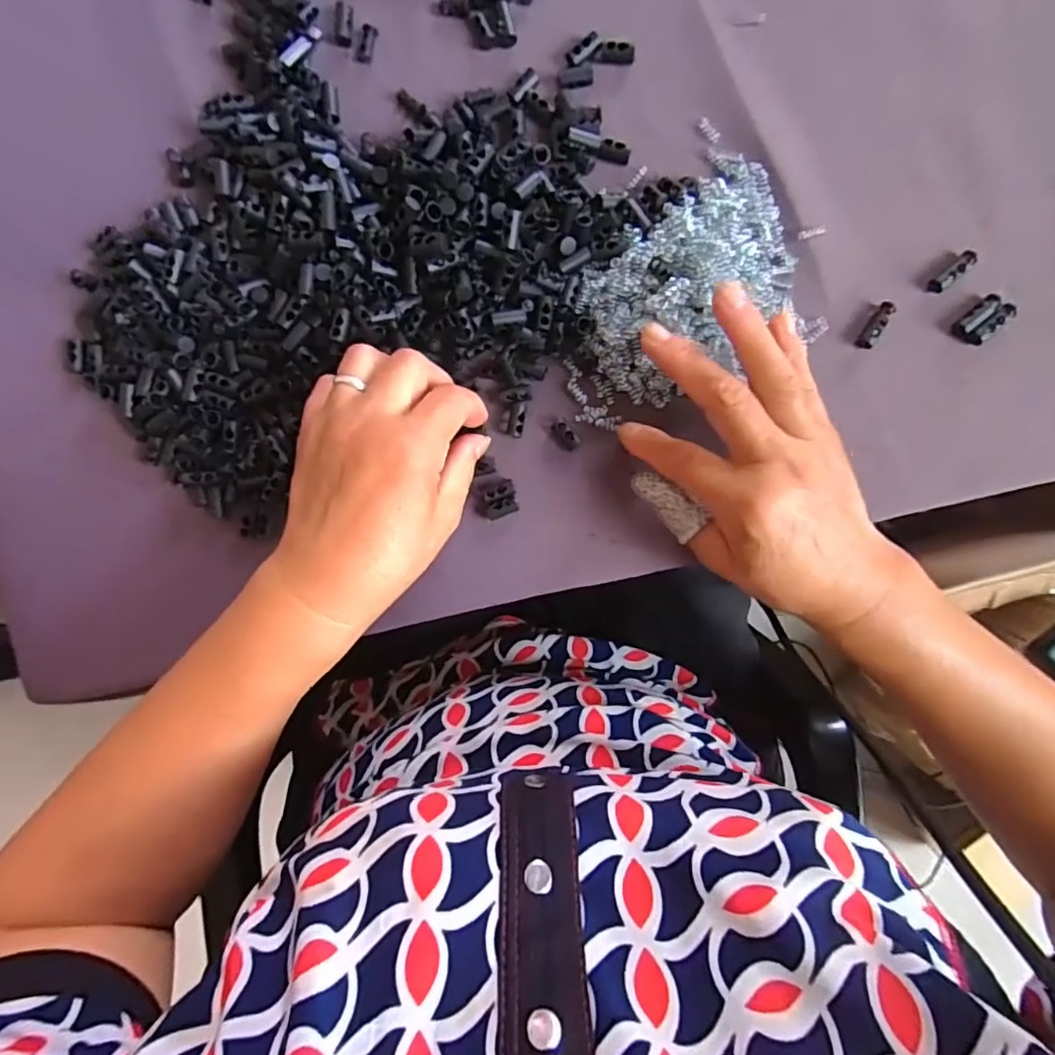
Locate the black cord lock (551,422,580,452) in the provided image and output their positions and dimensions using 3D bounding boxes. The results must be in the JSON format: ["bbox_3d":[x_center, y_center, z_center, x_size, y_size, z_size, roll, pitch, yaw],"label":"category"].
[{"bbox_3d":[0.021,-0.051,0.320,0.018,0.008,0.010,42,95,-1],"label":"black cord lock"}]

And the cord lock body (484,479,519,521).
[{"bbox_3d":[-0.015,-0.015,0.323,0.019,0.006,0.019,-18,93,4],"label":"cord lock body"}]

